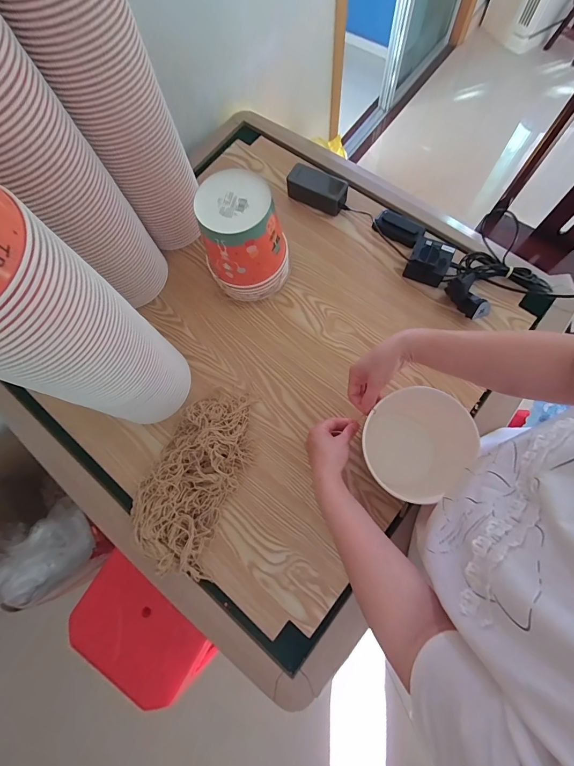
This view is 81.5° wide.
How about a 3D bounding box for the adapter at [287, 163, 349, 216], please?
[{"bbox_3d":[0.069,-0.431,0.742,0.136,0.058,0.055,27,78,9],"label":"adapter"}]

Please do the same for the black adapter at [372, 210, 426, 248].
[{"bbox_3d":[0.239,-0.331,0.717,0.101,0.031,0.051,30,78,9],"label":"black adapter"}]

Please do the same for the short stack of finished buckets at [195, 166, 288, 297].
[{"bbox_3d":[-0.079,-0.265,0.634,0.137,0.188,0.140,-15,75,-2],"label":"short stack of finished buckets"}]

